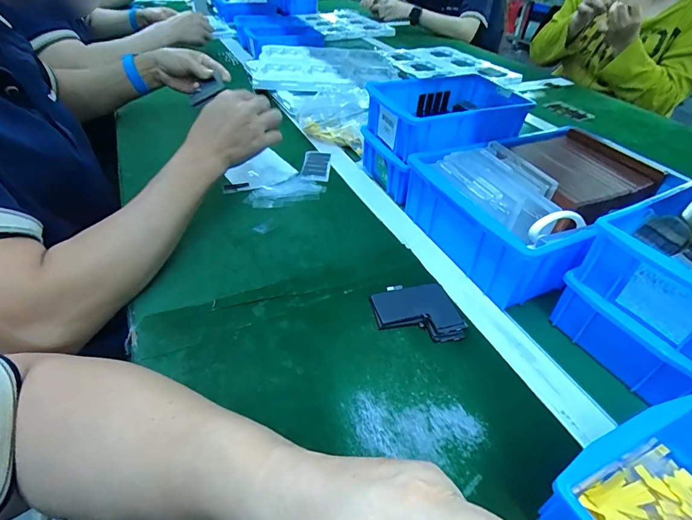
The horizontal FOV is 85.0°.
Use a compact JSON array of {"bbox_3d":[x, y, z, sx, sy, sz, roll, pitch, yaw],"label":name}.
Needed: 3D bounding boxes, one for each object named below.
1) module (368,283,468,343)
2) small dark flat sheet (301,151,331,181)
[{"bbox_3d":[0.068,0.052,0.368,0.080,0.013,0.065,-6,42,-11],"label":"module"},{"bbox_3d":[-0.046,-0.148,0.589,0.041,0.006,0.083,4,41,0],"label":"small dark flat sheet"}]

